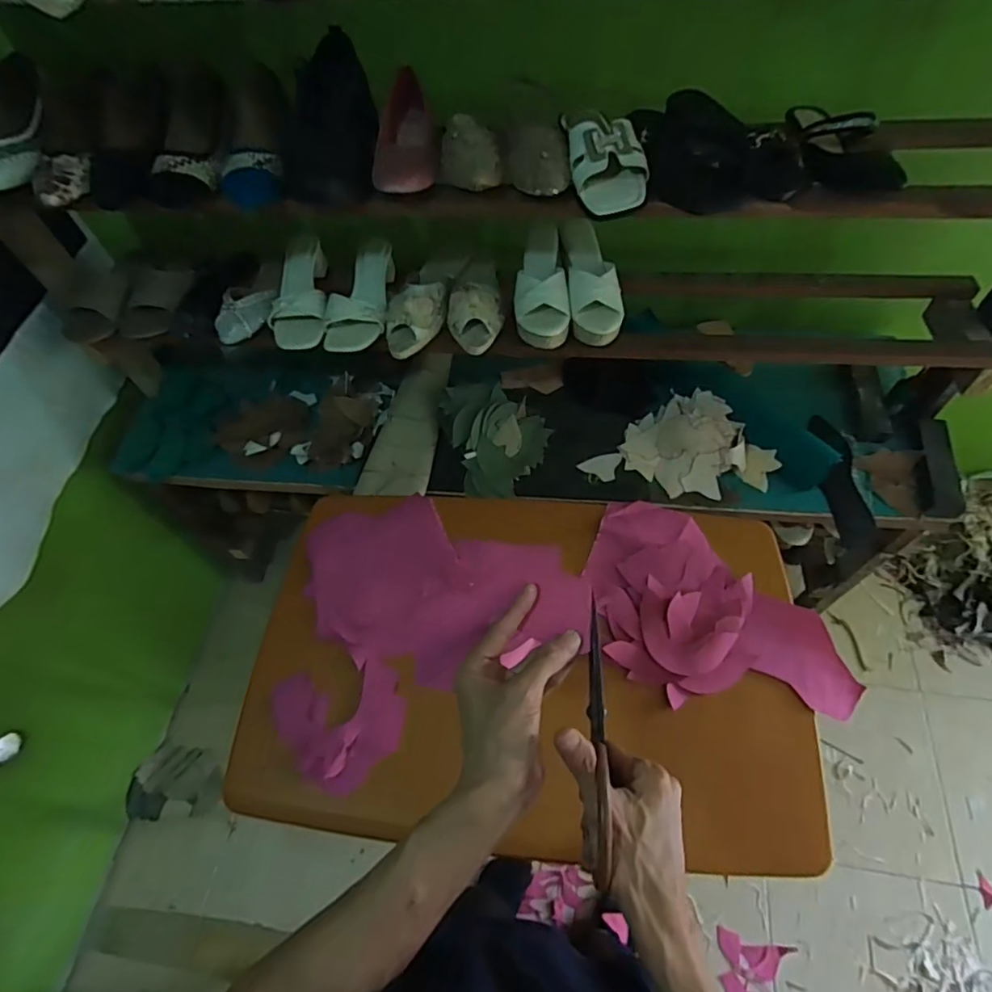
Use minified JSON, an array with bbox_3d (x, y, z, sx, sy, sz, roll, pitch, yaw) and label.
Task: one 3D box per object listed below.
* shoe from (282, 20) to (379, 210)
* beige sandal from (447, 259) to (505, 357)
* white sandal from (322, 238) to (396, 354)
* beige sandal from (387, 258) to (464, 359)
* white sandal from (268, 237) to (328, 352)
[{"bbox_3d":[-0.207,-0.473,0.712,0.100,0.070,0.241,0,77,4],"label":"shoe"},{"bbox_3d":[-0.034,-0.327,0.915,0.088,0.062,0.217,-3,58,3],"label":"beige sandal"},{"bbox_3d":[-0.219,-0.326,0.924,0.090,0.055,0.205,4,59,7],"label":"white sandal"},{"bbox_3d":[-0.116,-0.327,0.920,0.084,0.056,0.234,15,60,13],"label":"beige sandal"},{"bbox_3d":[-0.323,-0.343,0.958,0.094,0.065,0.229,-2,71,3],"label":"white sandal"}]

